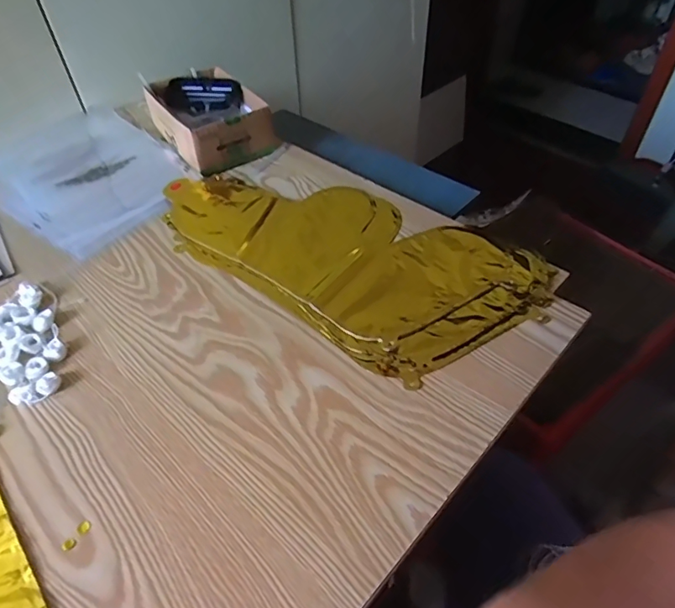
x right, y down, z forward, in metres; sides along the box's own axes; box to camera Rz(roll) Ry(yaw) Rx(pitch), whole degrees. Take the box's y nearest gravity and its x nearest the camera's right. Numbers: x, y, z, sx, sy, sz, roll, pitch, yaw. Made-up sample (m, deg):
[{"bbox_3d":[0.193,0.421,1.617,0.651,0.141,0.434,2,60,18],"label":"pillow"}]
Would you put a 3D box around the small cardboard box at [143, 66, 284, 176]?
[{"bbox_3d":[-0.189,-0.277,0.727,0.136,0.065,0.195,-31,53,-25],"label":"small cardboard box"}]

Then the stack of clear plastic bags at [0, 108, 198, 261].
[{"bbox_3d":[-0.365,-0.197,0.715,0.231,0.012,0.346,-35,54,-28],"label":"stack of clear plastic bags"}]

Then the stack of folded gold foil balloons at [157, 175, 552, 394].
[{"bbox_3d":[-0.002,-0.071,0.576,0.447,0.011,0.225,30,54,27],"label":"stack of folded gold foil balloons"}]

